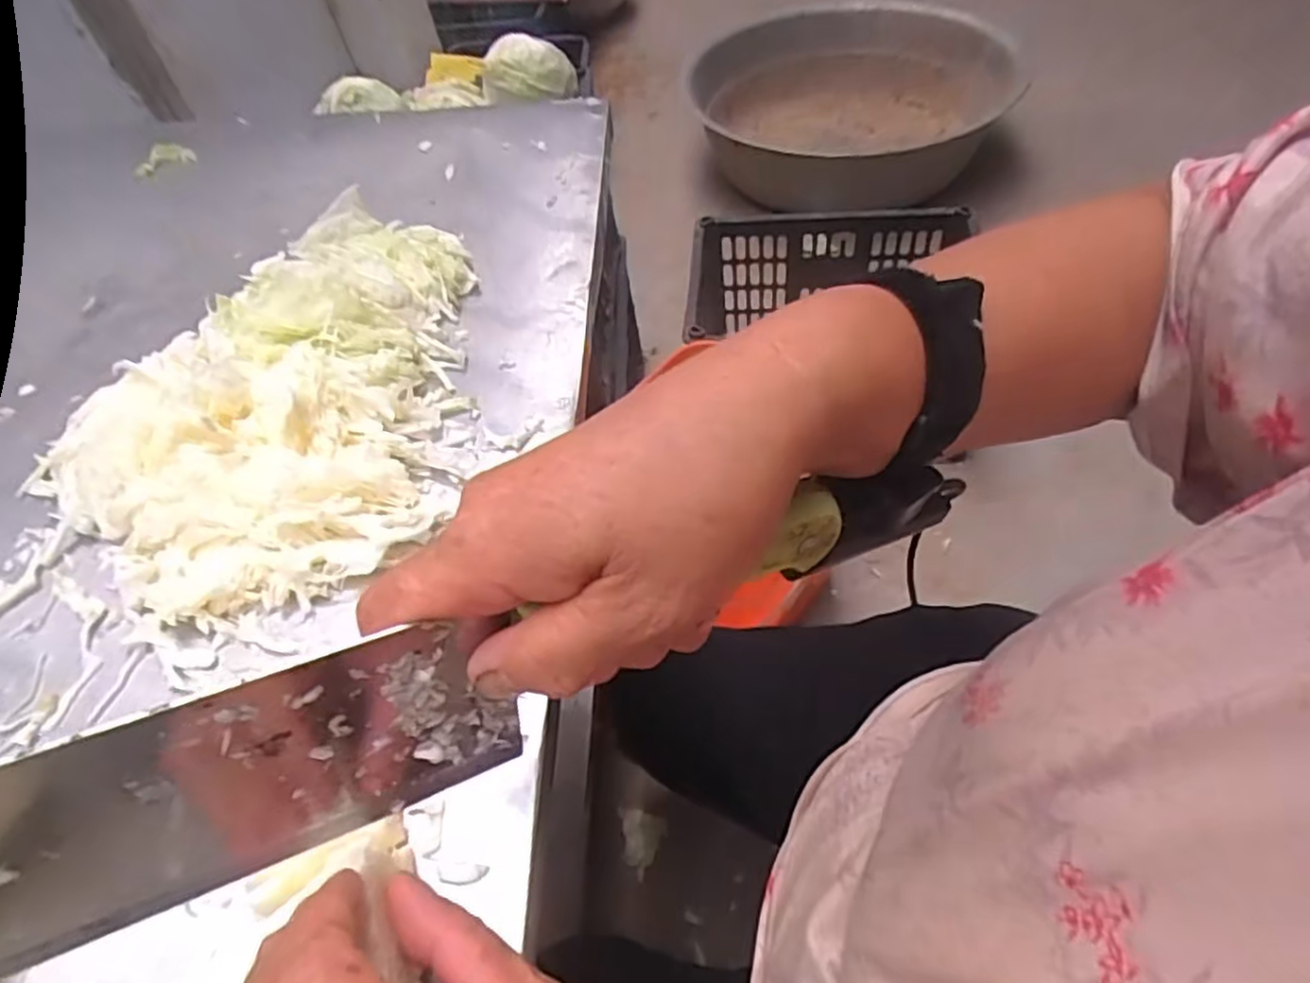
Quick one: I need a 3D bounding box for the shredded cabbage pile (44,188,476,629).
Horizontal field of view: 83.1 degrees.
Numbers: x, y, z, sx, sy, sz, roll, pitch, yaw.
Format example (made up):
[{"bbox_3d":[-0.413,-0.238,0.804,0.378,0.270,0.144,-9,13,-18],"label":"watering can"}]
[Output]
[{"bbox_3d":[-0.192,-0.061,0.380,0.181,0.046,0.255,0,54,7],"label":"shredded cabbage pile"}]

